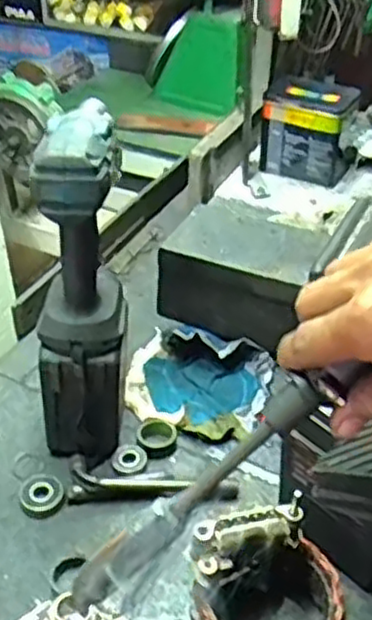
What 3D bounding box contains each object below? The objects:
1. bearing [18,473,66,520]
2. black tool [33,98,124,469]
[{"bbox_3d":[-0.137,0.173,0.694,0.041,0.009,0.043,0,39,0],"label":"bearing"},{"bbox_3d":[-0.099,-0.011,0.677,0.076,0.331,0.125,-5,39,-6],"label":"black tool"}]

